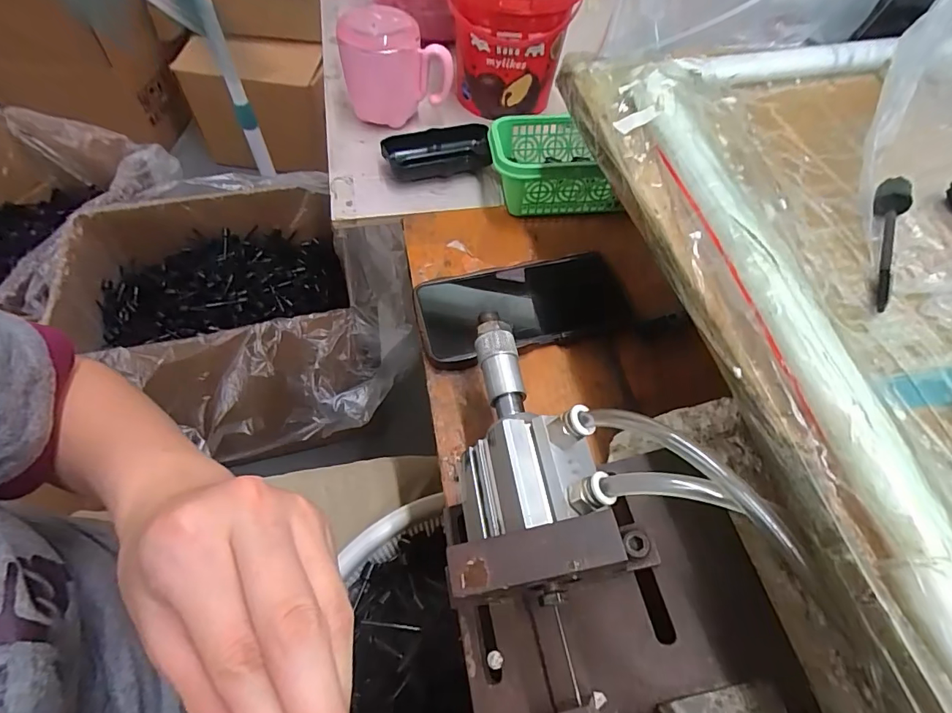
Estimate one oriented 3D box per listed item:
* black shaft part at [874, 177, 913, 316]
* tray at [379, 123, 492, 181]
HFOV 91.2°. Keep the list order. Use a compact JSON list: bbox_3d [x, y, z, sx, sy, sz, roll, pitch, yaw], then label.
[{"bbox_3d":[0.201,-0.059,0.228,0.017,0.014,0.084,28,60,13],"label":"black shaft part"},{"bbox_3d":[-0.037,-0.203,0.465,0.106,0.025,0.048,-12,60,-11],"label":"tray"}]

